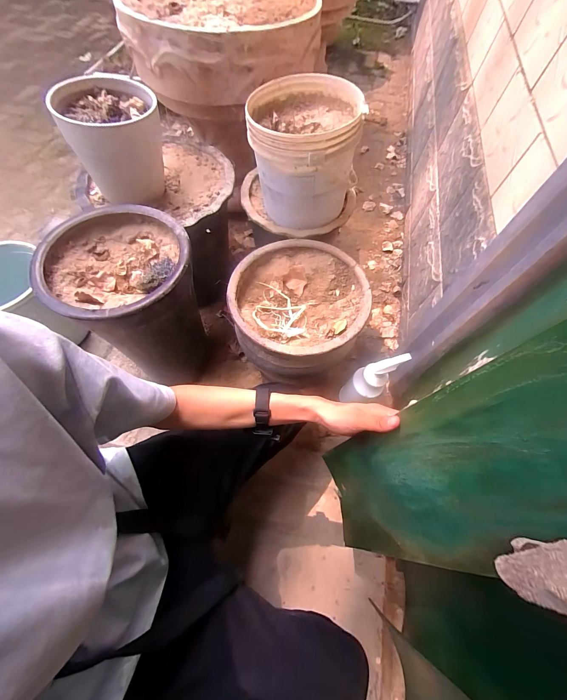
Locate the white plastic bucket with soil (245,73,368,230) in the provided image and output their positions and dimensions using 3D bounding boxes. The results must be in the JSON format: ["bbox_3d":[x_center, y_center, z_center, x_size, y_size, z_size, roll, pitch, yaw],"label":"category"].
[{"bbox_3d":[0.045,-0.469,0.718,0.243,0.233,0.249,1,64,-3],"label":"white plastic bucket with soil"}]

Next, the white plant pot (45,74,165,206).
[{"bbox_3d":[-0.382,-0.493,0.692,0.188,0.191,0.193,1,64,-3],"label":"white plant pot"}]

